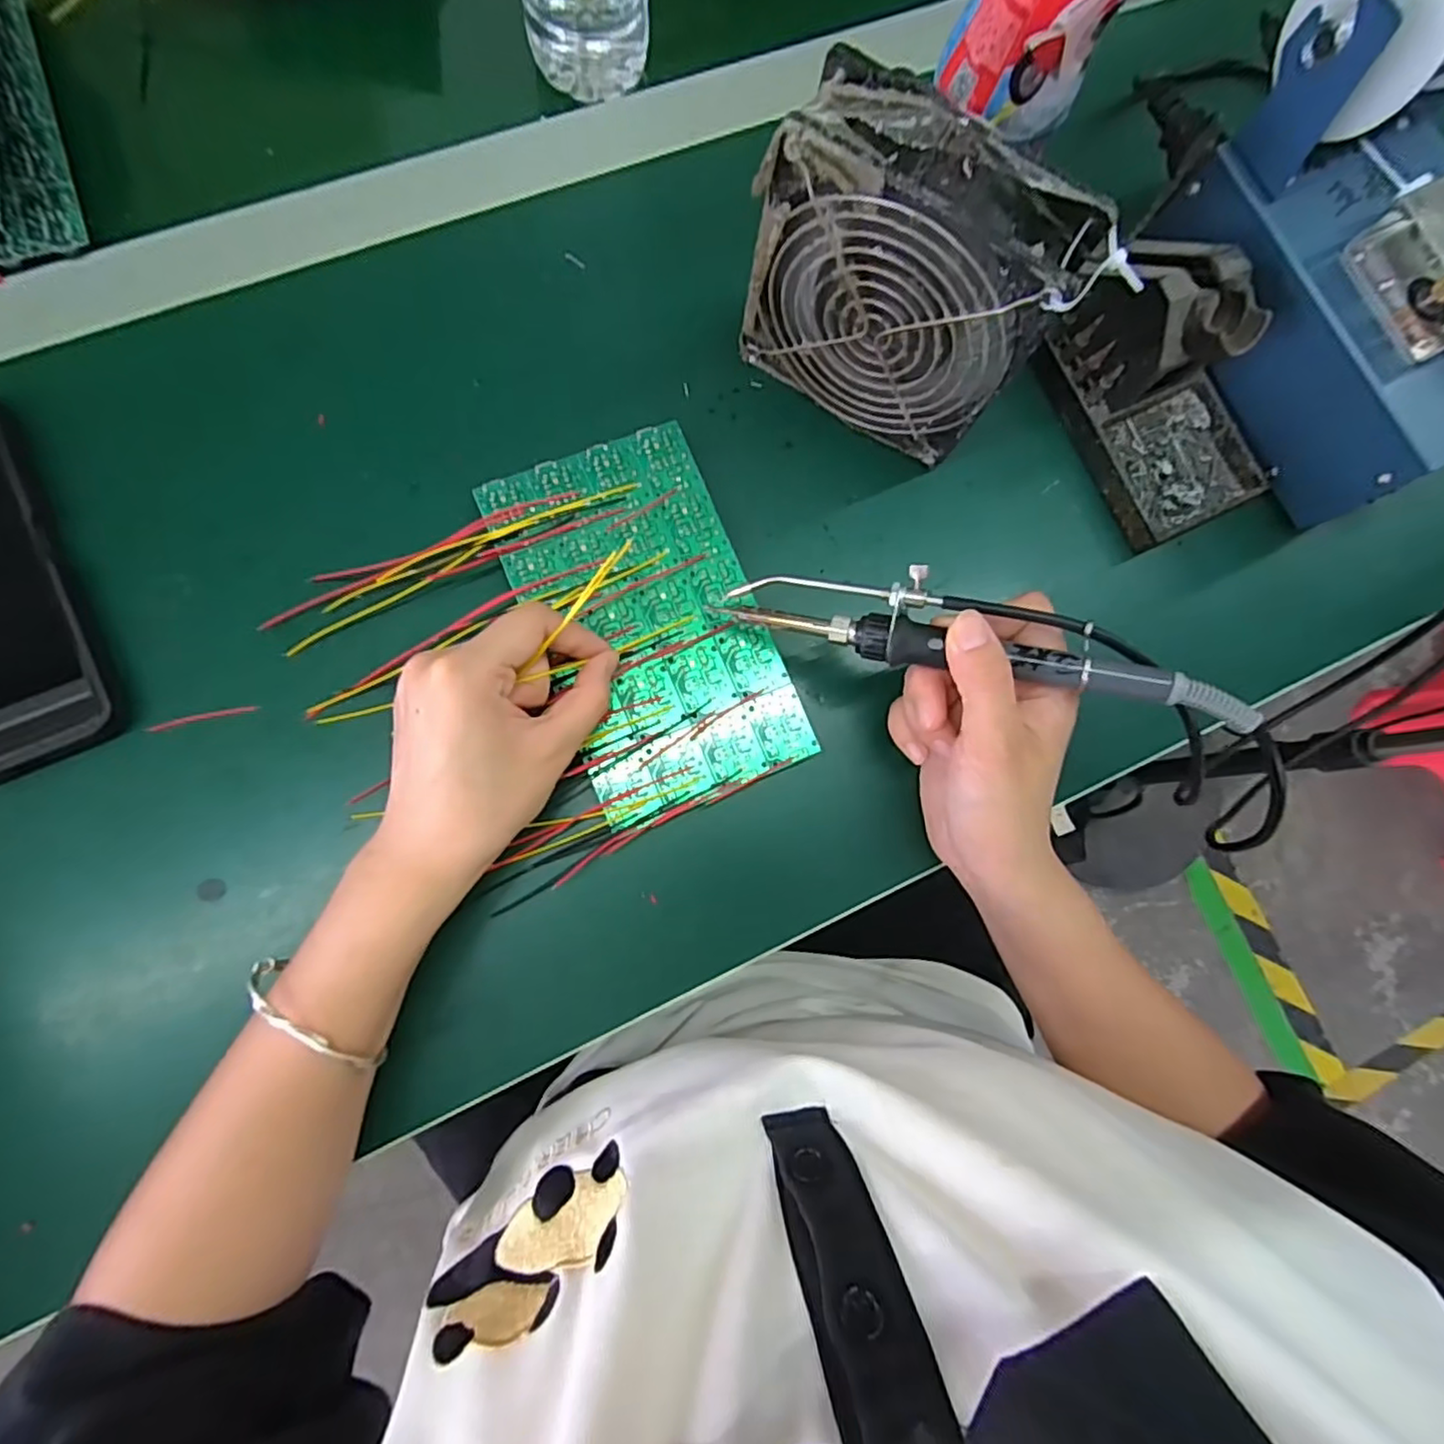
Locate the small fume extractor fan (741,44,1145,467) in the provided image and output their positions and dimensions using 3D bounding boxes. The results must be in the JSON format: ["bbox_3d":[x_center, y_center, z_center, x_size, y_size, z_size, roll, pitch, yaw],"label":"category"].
[{"bbox_3d":[0.077,-0.181,0.288,0.128,0.122,0.043,30,81,-2],"label":"small fume extractor fan"}]

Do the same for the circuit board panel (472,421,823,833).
[{"bbox_3d":[-0.034,-0.048,0.307,0.101,0.004,0.170,-21,86,-9],"label":"circuit board panel"}]

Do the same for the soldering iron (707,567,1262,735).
[{"bbox_3d":[0.100,-0.035,0.268,0.199,0.020,0.032,15,81,13],"label":"soldering iron"}]

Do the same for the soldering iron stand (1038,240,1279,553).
[{"bbox_3d":[0.223,-0.167,0.327,0.078,0.074,0.134,-27,87,-9],"label":"soldering iron stand"}]

